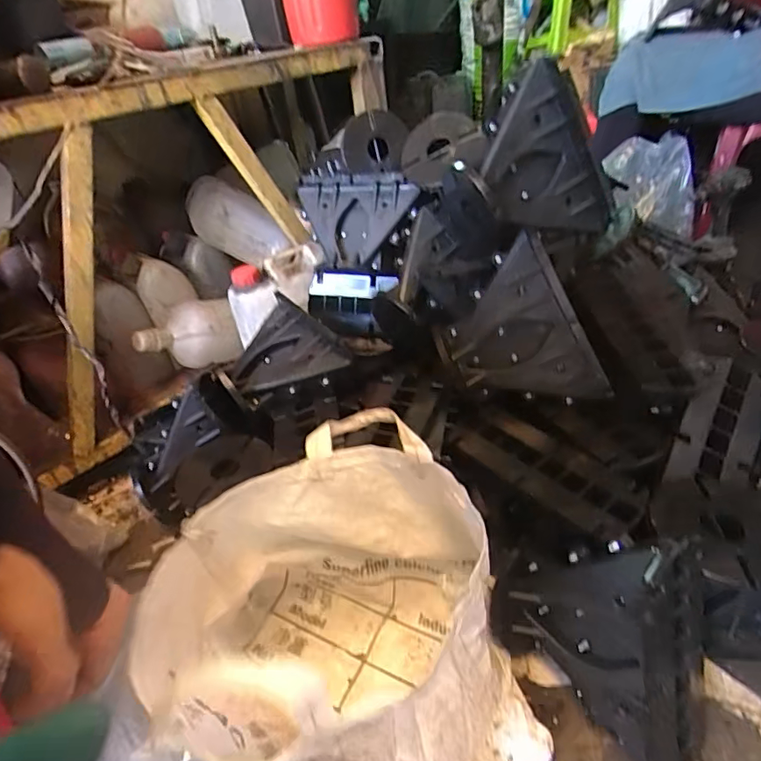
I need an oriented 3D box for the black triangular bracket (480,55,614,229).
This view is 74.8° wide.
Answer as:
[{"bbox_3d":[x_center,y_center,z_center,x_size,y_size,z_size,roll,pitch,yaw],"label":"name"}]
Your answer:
[{"bbox_3d":[0.226,-0.262,0.617,0.194,0.167,0.034,25,10,-23],"label":"black triangular bracket"}]

